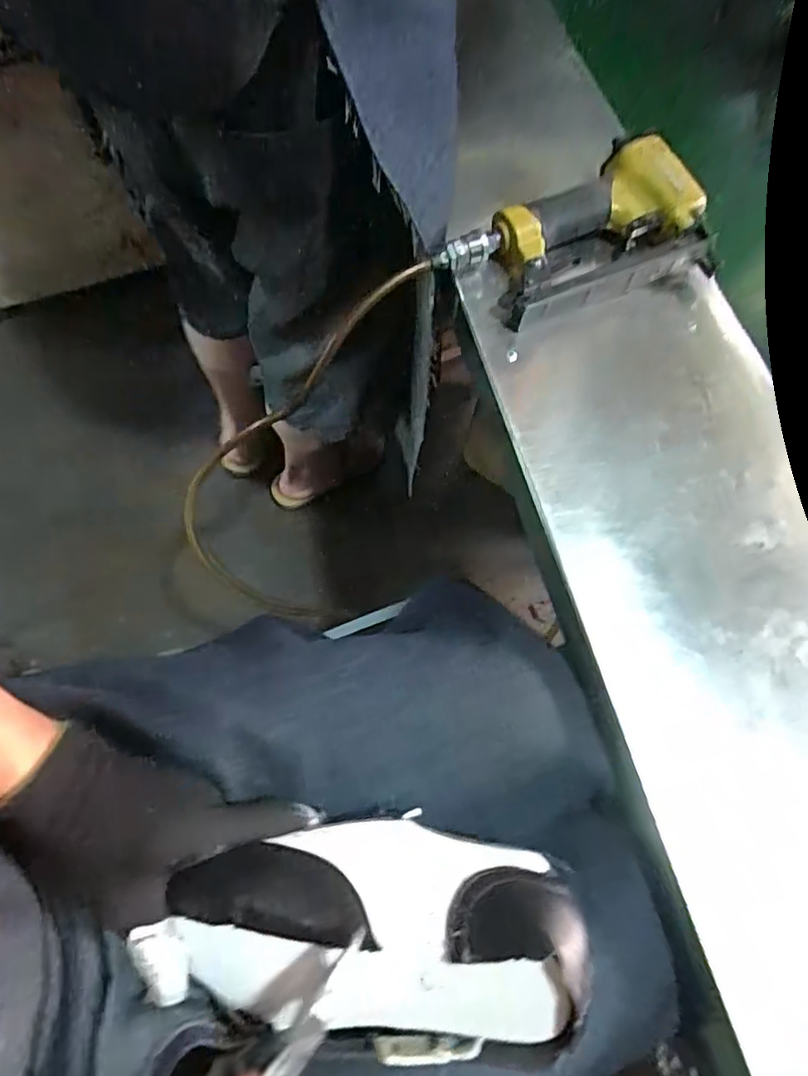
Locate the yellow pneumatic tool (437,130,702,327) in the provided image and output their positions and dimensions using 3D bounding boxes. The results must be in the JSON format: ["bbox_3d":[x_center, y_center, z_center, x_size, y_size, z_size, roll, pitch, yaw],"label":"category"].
[{"bbox_3d":[0.145,-0.246,0.497,0.219,0.045,0.122,-27,70,-13],"label":"yellow pneumatic tool"}]

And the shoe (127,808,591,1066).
[{"bbox_3d":[-0.021,0.212,0.324,0.224,0.075,0.107,-4,66,10],"label":"shoe"}]

